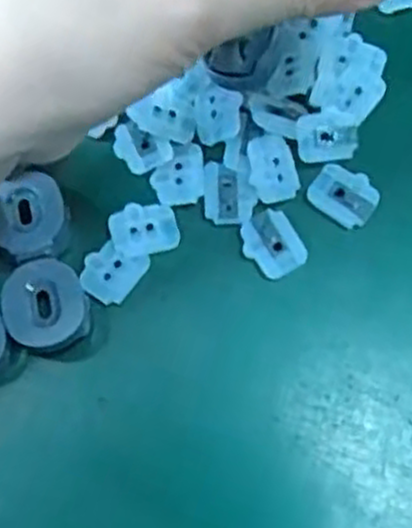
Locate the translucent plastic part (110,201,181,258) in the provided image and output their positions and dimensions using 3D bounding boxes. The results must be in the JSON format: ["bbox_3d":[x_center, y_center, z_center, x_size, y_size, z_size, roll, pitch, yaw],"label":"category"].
[{"bbox_3d":[-0.020,-0.012,0.260,0.022,0.004,0.016,-11,75,-2],"label":"translucent plastic part"}]

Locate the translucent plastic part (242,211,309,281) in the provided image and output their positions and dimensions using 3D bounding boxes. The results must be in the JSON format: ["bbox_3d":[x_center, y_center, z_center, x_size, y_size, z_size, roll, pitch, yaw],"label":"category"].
[{"bbox_3d":[0.022,-0.007,0.261,0.018,0.004,0.022,-32,76,-7],"label":"translucent plastic part"}]

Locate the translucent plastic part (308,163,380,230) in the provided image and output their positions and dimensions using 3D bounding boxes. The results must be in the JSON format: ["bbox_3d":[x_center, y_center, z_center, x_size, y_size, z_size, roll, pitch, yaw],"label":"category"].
[{"bbox_3d":[0.046,-0.024,0.266,0.022,0.004,0.018,35,78,10],"label":"translucent plastic part"}]

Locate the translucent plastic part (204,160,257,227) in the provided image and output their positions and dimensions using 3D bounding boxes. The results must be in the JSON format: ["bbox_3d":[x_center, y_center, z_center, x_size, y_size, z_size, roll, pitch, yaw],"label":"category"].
[{"bbox_3d":[0.008,-0.024,0.263,0.016,0.004,0.021,1,75,2],"label":"translucent plastic part"}]

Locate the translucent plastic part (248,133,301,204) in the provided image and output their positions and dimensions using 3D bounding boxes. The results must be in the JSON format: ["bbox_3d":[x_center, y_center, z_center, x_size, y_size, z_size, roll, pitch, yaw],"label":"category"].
[{"bbox_3d":[0.022,-0.032,0.263,0.016,0.006,0.021,-14,75,-2],"label":"translucent plastic part"}]

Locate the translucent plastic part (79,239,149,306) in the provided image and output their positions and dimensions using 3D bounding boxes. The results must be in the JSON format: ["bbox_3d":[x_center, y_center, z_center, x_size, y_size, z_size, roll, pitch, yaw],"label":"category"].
[{"bbox_3d":[-0.030,0.003,0.258,0.017,0.004,0.020,31,77,9],"label":"translucent plastic part"}]

